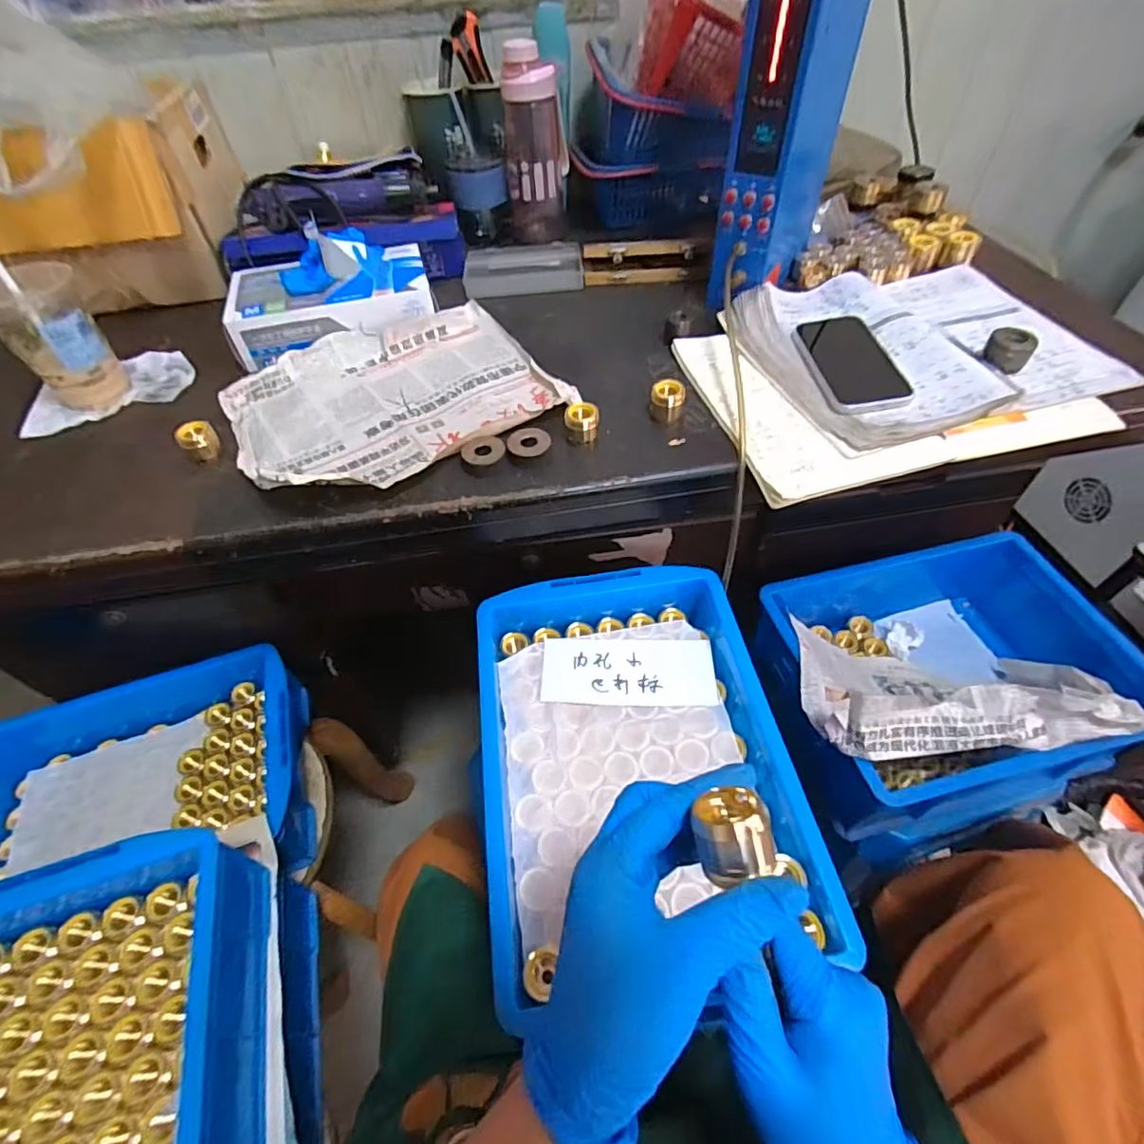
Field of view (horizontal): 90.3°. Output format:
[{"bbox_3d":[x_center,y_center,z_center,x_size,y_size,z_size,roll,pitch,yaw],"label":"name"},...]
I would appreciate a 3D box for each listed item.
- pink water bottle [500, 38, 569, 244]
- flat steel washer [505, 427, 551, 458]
[{"bbox_3d":[-0.048,-0.568,0.761,0.079,0.208,0.064,-4,51,1],"label":"pink water bottle"},{"bbox_3d":[-0.040,-0.121,0.529,0.040,0.005,0.035,-1,61,2],"label":"flat steel washer"}]

